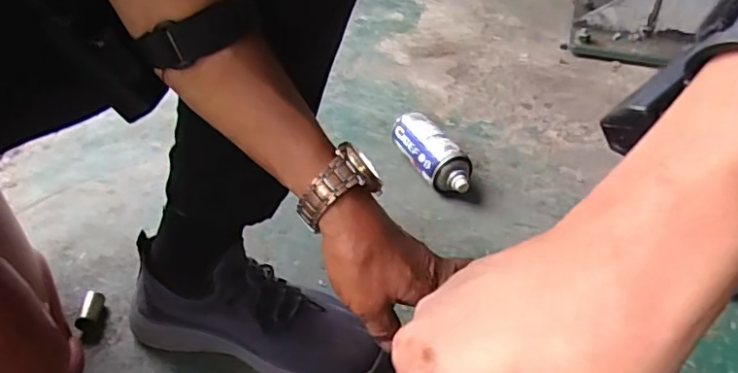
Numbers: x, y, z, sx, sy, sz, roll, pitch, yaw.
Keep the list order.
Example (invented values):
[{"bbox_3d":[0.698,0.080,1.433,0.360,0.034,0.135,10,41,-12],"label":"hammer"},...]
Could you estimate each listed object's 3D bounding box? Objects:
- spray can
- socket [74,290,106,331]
[{"bbox_3d":[0.087,-0.041,0.792,0.056,0.067,0.154,-15,40,-21],"label":"spray can"},{"bbox_3d":[-0.288,0.132,0.585,0.020,0.024,0.041,-1,37,-3],"label":"socket"}]

